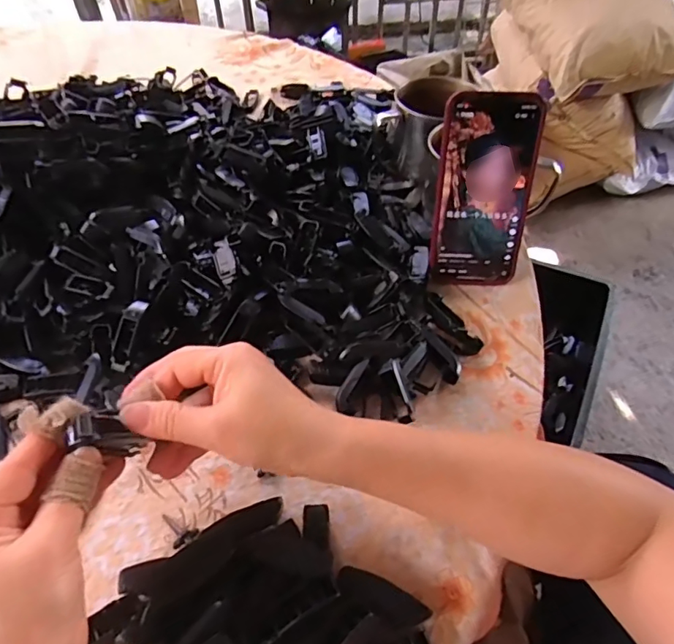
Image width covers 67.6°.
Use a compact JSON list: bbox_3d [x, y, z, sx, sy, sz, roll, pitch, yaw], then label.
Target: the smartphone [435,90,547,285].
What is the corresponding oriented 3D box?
[{"bbox_3d":[0.123,-0.106,0.424,0.075,0.161,0.007,2,31,7],"label":"smartphone"}]

